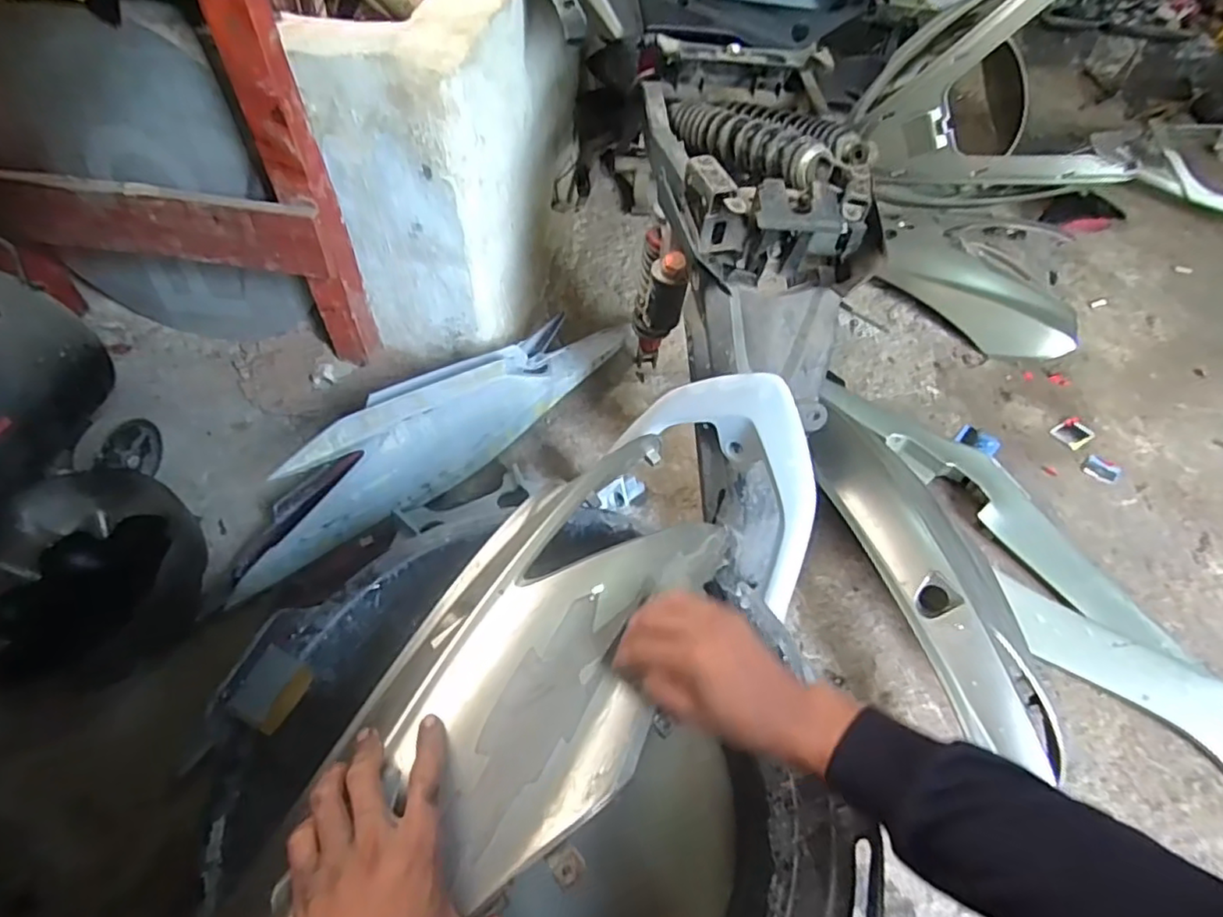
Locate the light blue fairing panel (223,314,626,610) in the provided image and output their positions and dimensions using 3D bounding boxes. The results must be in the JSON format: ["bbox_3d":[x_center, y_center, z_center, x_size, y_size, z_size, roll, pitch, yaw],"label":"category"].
[{"bbox_3d":[-0.231,-0.058,0.871,0.124,0.134,0.661,39,59,23],"label":"light blue fairing panel"}]

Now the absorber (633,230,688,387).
[{"bbox_3d":[0.065,-0.222,0.932,0.050,0.301,0.111,0,74,-5],"label":"absorber"}]

